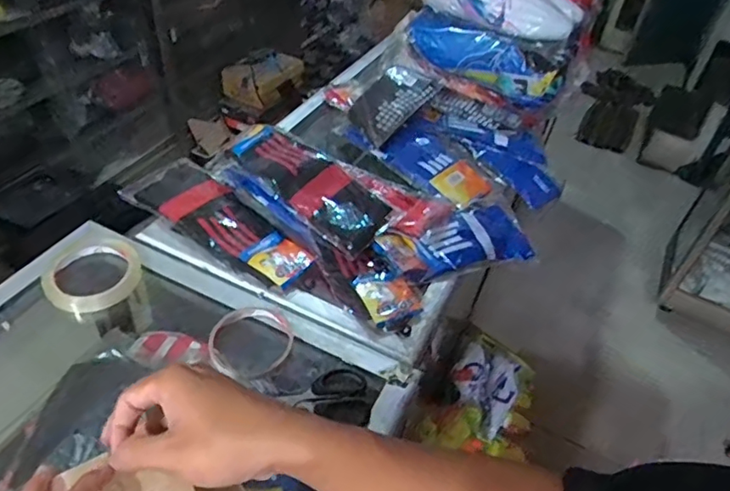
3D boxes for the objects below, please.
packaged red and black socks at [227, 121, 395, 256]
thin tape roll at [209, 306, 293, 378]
[{"bbox_3d":[-0.073,-0.083,0.731,0.227,0.042,0.097,33,48,25],"label":"packaged red and black socks"},{"bbox_3d":[-0.117,0.099,0.579,0.086,0.022,0.074,-25,69,-26],"label":"thin tape roll"}]

